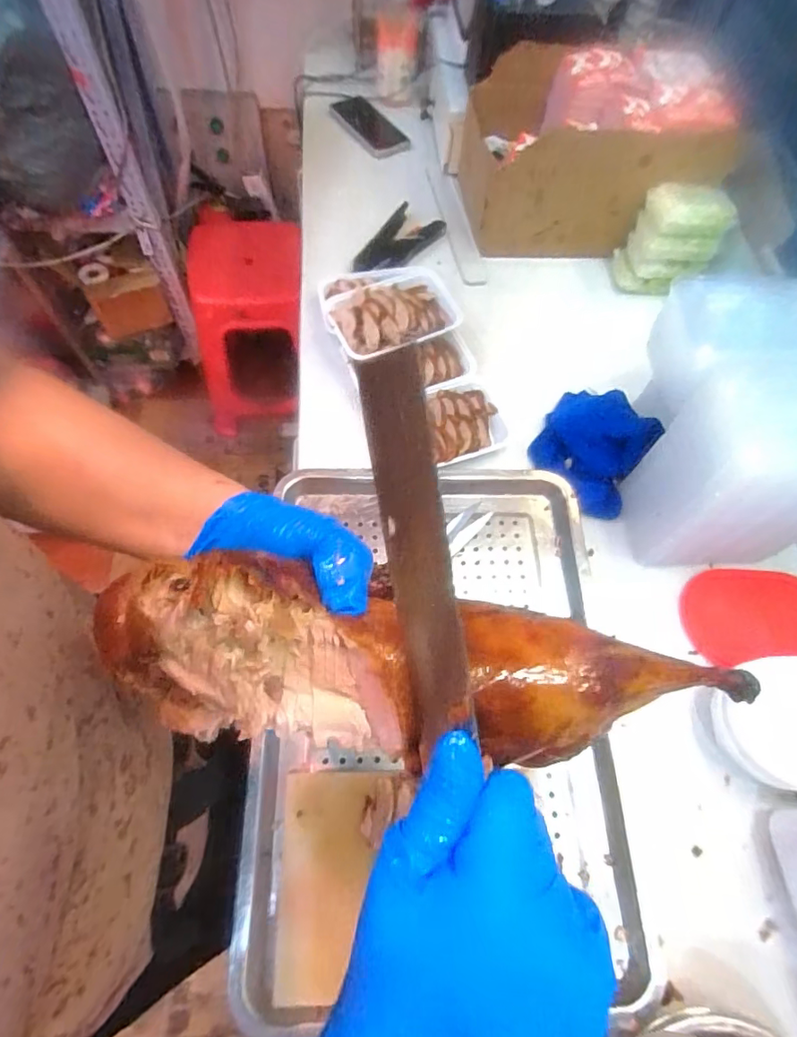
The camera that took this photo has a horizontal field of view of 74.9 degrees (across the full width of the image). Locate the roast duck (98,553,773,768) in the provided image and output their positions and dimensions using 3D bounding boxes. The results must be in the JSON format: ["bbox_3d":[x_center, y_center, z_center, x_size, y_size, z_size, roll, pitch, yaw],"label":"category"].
[{"bbox_3d":[0.011,0.067,0.227,0.283,0.059,0.072,7,64,-5],"label":"roast duck"}]

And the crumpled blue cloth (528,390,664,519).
[{"bbox_3d":[0.240,-0.092,0.634,0.134,0.078,0.135,33,67,12],"label":"crumpled blue cloth"}]

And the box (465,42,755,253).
[{"bbox_3d":[0.274,-0.549,0.789,0.349,0.194,0.215,3,64,-2],"label":"box"}]

